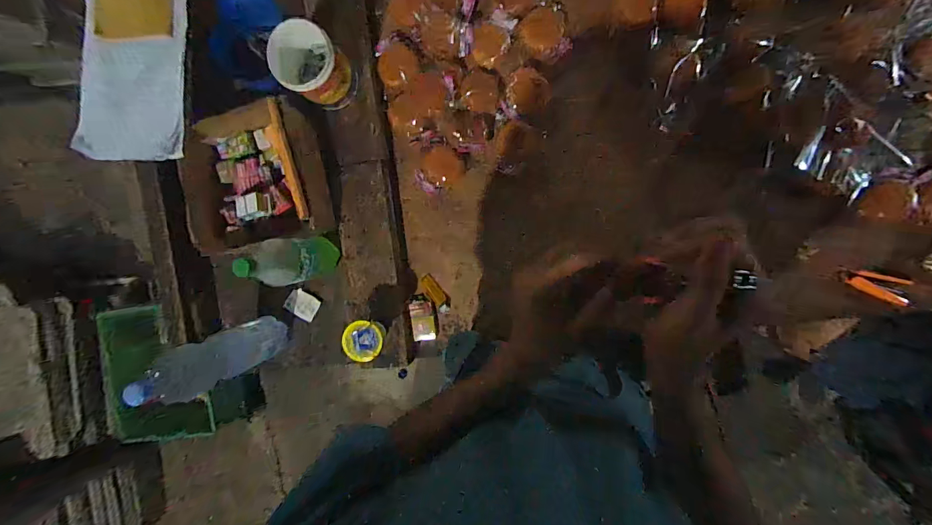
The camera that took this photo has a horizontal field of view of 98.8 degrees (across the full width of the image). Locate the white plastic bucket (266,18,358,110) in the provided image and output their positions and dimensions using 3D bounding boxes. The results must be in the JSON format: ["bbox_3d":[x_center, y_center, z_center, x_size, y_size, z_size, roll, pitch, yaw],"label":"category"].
[{"bbox_3d":[-0.263,-0.343,0.710,0.106,0.143,0.107,0,94,6],"label":"white plastic bucket"}]

